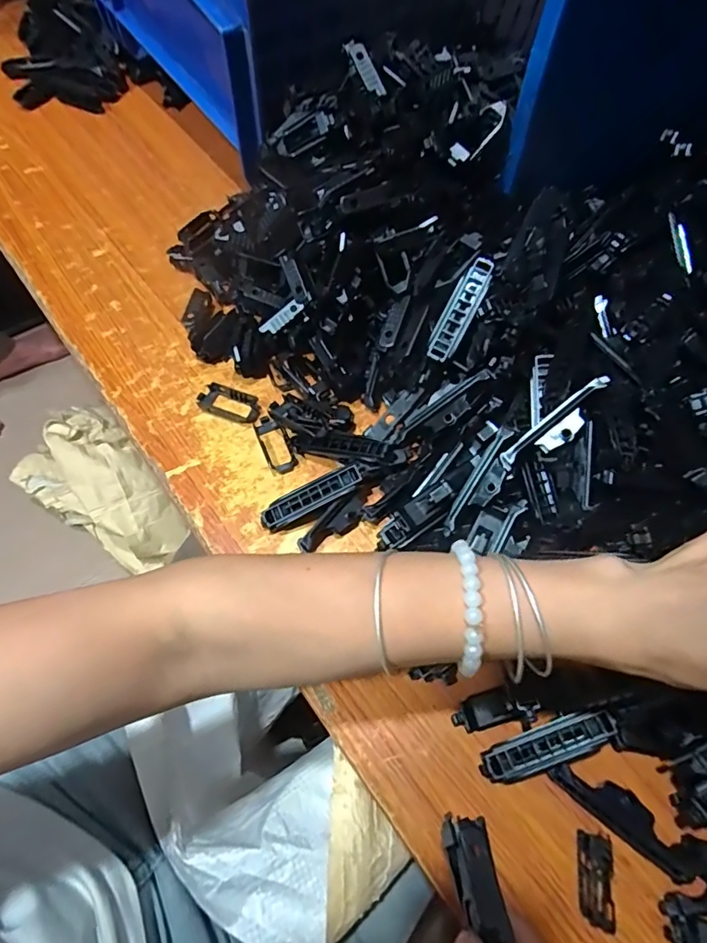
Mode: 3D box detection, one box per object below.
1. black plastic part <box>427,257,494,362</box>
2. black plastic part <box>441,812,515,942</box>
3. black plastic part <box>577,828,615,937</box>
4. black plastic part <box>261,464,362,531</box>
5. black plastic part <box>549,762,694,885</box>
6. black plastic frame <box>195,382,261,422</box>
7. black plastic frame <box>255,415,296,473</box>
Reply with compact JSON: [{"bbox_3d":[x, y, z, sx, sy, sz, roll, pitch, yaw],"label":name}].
[{"bbox_3d":[0.074,-0.111,0.350,0.021,0.007,0.075,28,93,14],"label":"black plastic part"},{"bbox_3d":[0.055,0.179,0.226,0.020,0.012,0.045,-14,48,-6],"label":"black plastic part"},{"bbox_3d":[0.128,0.214,0.267,0.013,0.013,0.041,9,64,5],"label":"black plastic part"},{"bbox_3d":[-0.030,0.018,0.357,0.075,0.007,0.020,-28,66,5],"label":"black plastic part"},{"bbox_3d":[0.147,0.188,0.282,0.076,0.013,0.021,37,70,17],"label":"black plastic part"},{"bbox_3d":[-0.102,-0.055,0.412,0.052,0.008,0.026,17,66,9],"label":"black plastic frame"},{"bbox_3d":[-0.060,-0.022,0.394,0.021,0.004,0.051,-21,65,-9],"label":"black plastic frame"}]

